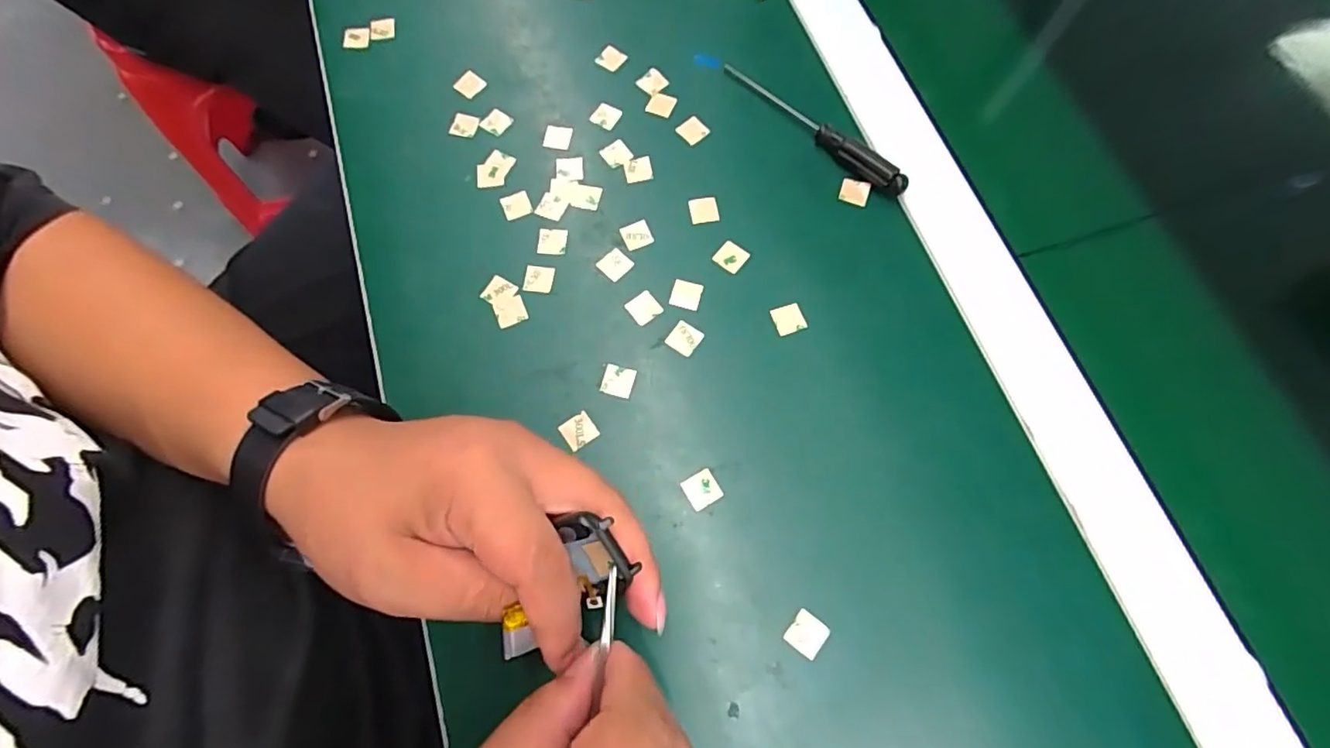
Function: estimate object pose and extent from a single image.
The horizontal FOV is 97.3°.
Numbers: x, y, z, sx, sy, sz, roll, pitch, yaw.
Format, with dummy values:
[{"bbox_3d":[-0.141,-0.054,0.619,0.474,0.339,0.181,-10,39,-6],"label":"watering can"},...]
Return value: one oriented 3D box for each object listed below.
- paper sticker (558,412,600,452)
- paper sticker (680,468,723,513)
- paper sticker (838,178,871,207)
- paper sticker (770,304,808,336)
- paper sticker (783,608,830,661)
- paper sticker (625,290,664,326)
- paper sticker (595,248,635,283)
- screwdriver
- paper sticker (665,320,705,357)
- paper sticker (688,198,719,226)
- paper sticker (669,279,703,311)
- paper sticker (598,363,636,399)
[{"bbox_3d":[-0.043,0.029,0.293,0.016,0.004,0.015,-36,81,-4],"label":"paper sticker"},{"bbox_3d":[0.018,0.056,0.281,0.016,0.004,0.016,-30,78,-6],"label":"paper sticker"},{"bbox_3d":[0.108,-0.104,0.334,0.016,0.004,0.014,19,82,5],"label":"paper sticker"},{"bbox_3d":[0.065,-0.029,0.308,0.015,0.004,0.015,-19,72,-6],"label":"paper sticker"},{"bbox_3d":[0.063,0.115,0.259,0.016,0.004,0.016,36,76,11],"label":"paper sticker"},{"bbox_3d":[-0.011,-0.035,0.311,0.016,0.004,0.015,-37,75,-12],"label":"paper sticker"},{"bbox_3d":[-0.027,-0.060,0.321,0.015,0.004,0.016,39,75,13],"label":"paper sticker"},{"bbox_3d":[0.086,-0.147,0.342,0.010,0.016,0.132,-41,75,-13],"label":"screwdriver"},{"bbox_3d":[0.010,-0.019,0.306,0.016,0.004,0.016,36,80,5],"label":"paper sticker"},{"bbox_3d":[0.022,-0.093,0.330,0.016,0.004,0.016,-10,71,-3],"label":"paper sticker"},{"bbox_3d":[0.011,-0.043,0.313,0.015,0.004,0.015,15,71,5],"label":"paper sticker"},{"bbox_3d":[-0.024,0.004,0.299,0.016,0.004,0.015,15,76,-1],"label":"paper sticker"}]

